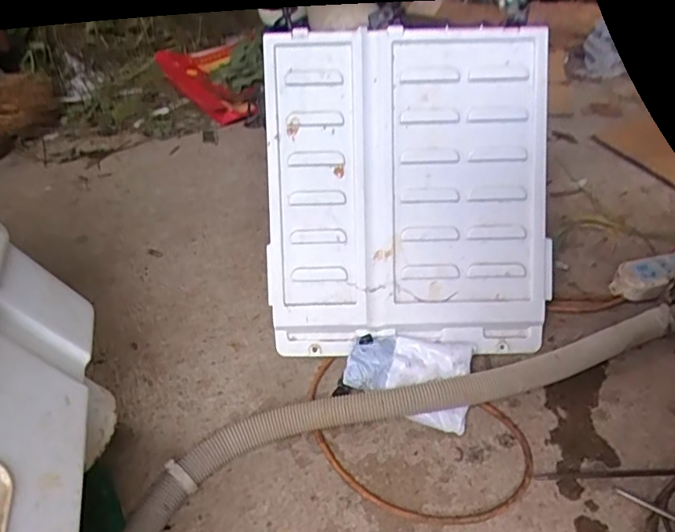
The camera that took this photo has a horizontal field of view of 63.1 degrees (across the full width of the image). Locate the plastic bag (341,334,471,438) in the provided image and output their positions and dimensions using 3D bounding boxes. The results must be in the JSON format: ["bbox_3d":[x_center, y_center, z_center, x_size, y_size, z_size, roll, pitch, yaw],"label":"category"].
[{"bbox_3d":[0.089,0.139,0.693,0.149,0.048,0.106,8,42,11],"label":"plastic bag"}]

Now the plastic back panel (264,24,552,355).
[{"bbox_3d":[0.091,-0.094,0.712,0.355,0.404,0.018,-1,5,0],"label":"plastic back panel"}]

